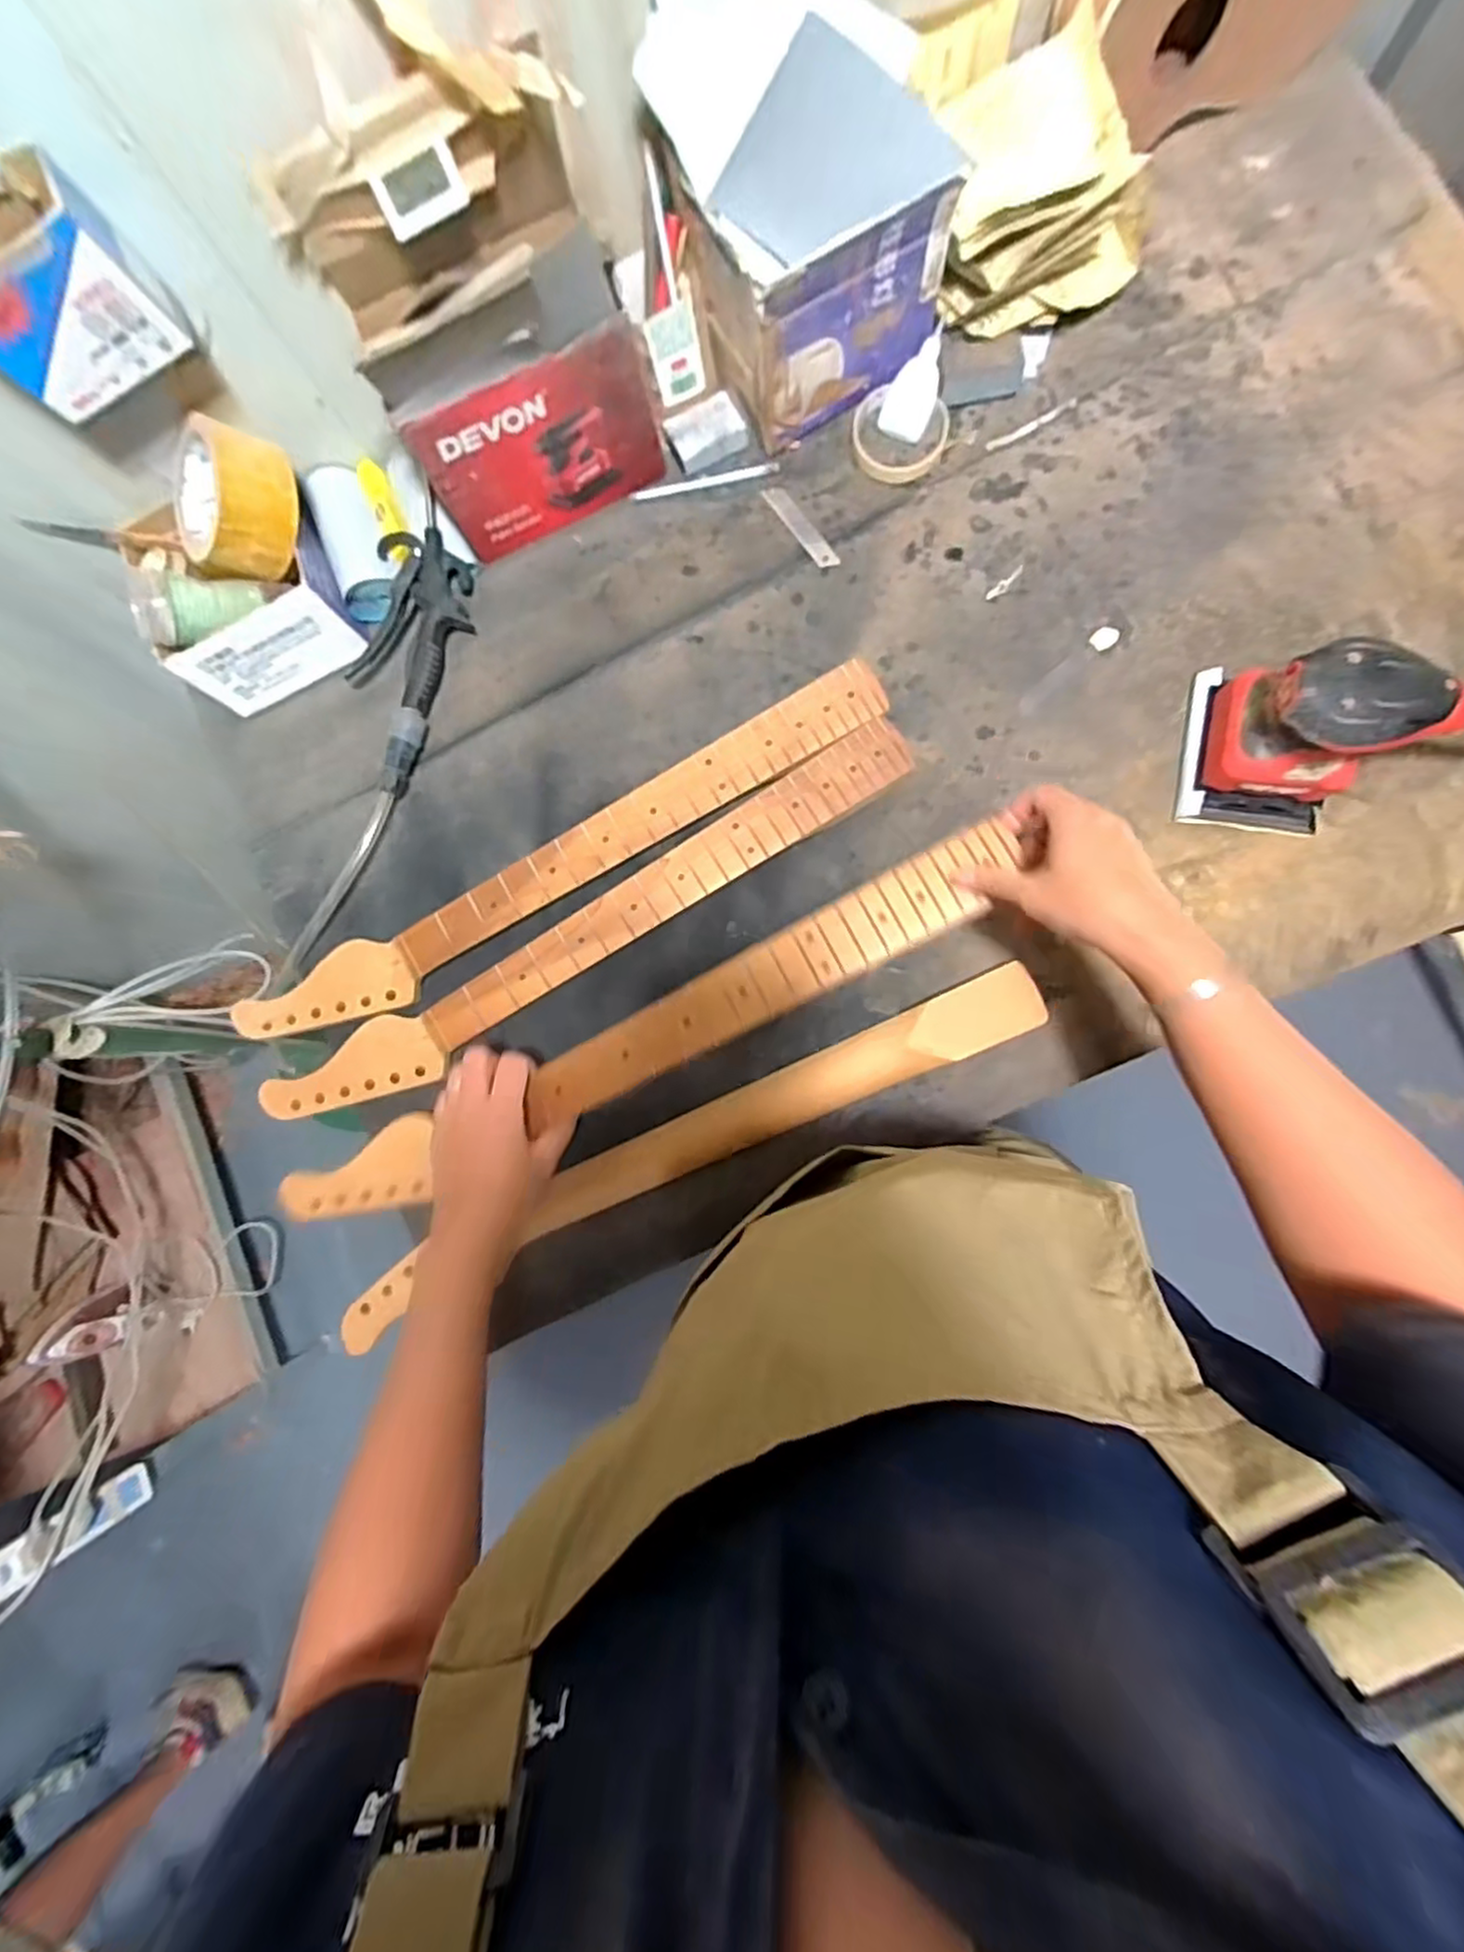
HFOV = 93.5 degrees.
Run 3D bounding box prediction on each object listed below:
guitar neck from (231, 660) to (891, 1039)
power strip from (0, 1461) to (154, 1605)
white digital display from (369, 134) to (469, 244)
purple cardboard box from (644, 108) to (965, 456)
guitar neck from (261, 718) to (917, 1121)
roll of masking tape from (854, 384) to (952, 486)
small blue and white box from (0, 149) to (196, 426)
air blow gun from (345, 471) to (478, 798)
[{"bbox_3d":[-0.155,-0.094,0.622,0.642,0.030,0.067,-28,84,4],"label":"guitar neck"},{"bbox_3d":[-0.899,0.750,0.921,0.043,0.239,0.059,-30,84,3],"label":"power strip"},{"bbox_3d":[-0.210,-0.531,0.466,0.057,0.034,0.013,-26,84,4],"label":"white digital display"},{"bbox_3d":[0.063,-0.580,0.556,0.177,0.170,0.149,-28,84,4],"label":"purple cardboard box"},{"bbox_3d":[-0.129,-0.033,0.613,0.639,0.032,0.070,-29,84,3],"label":"guitar neck"},{"bbox_3d":[0.147,-0.487,0.623,0.086,0.017,0.072,26,89,7],"label":"roll of masking tape"},{"bbox_3d":[-0.436,-0.438,0.446,0.116,0.089,0.061,-35,84,3],"label":"small blue and white box"},{"bbox_3d":[-0.300,-0.304,0.639,0.092,0.039,0.262,21,89,7],"label":"air blow gun"}]

